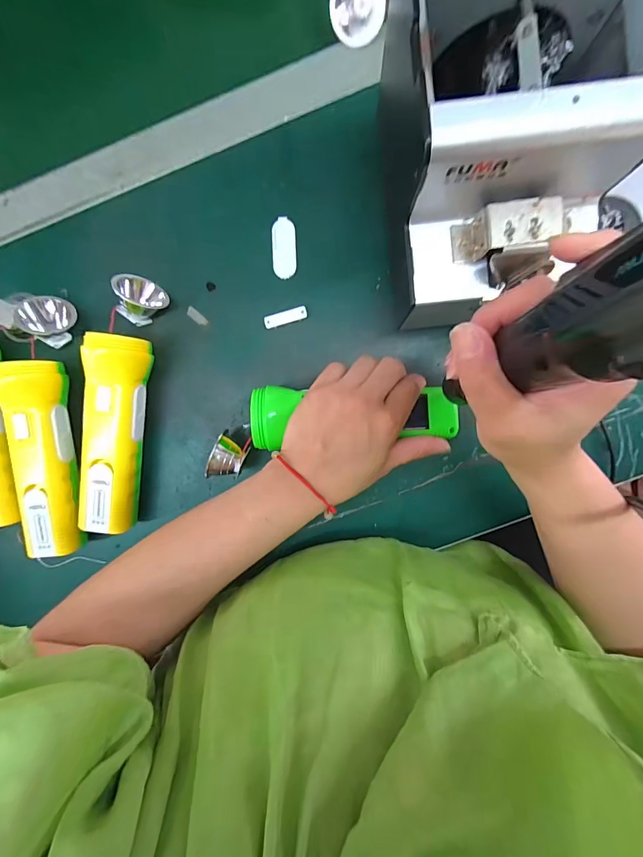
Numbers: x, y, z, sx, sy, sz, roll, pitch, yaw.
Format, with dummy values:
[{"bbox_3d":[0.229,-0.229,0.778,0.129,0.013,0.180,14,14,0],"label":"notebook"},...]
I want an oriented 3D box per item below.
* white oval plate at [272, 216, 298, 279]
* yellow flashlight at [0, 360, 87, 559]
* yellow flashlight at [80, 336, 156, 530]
[{"bbox_3d":[-0.033,-0.160,0.336,0.021,0.004,0.052,-2,92,4],"label":"white oval plate"},{"bbox_3d":[-0.236,0.027,0.332,0.052,0.046,0.168,-6,92,4],"label":"yellow flashlight"},{"bbox_3d":[-0.178,0.007,0.329,0.048,0.047,0.168,8,92,4],"label":"yellow flashlight"}]

